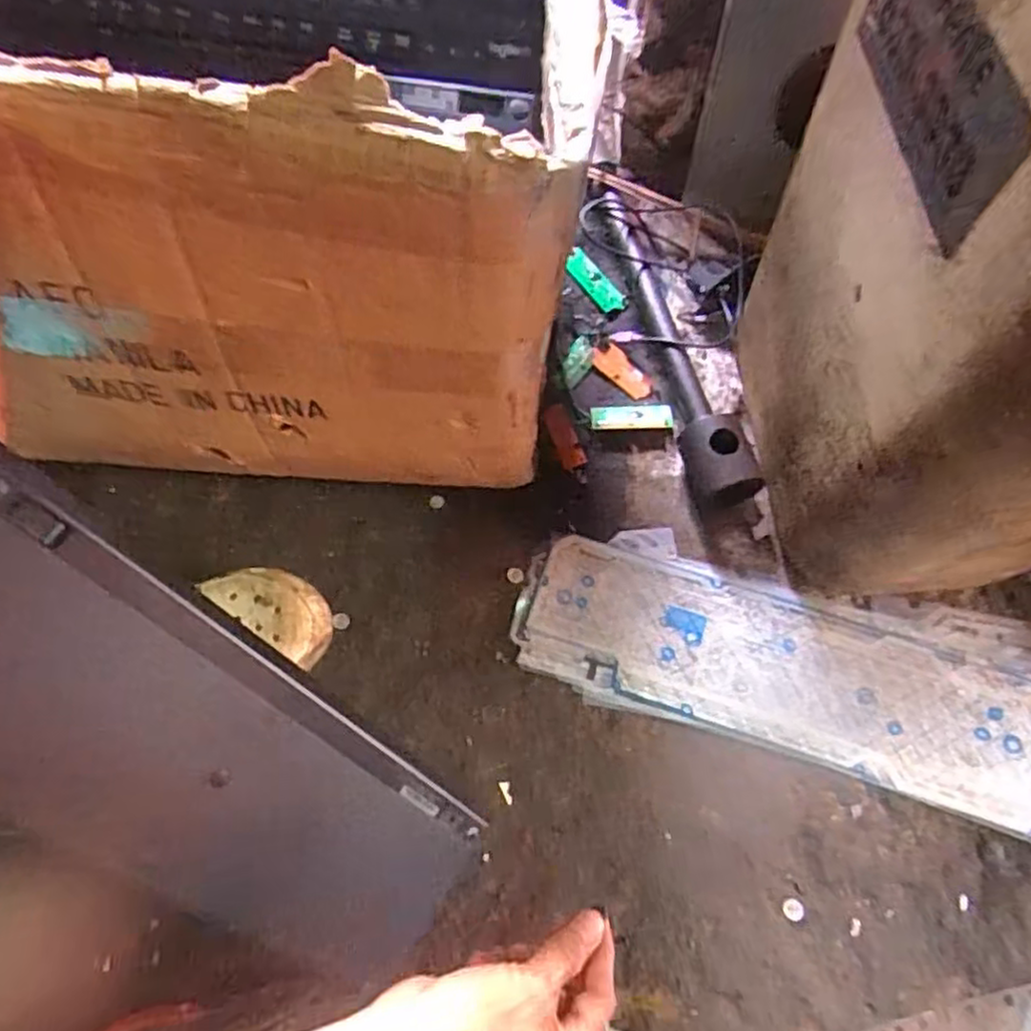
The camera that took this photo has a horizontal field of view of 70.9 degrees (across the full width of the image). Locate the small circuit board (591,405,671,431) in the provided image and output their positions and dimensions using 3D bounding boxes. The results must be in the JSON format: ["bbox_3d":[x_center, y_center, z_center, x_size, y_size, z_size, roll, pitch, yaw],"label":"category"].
[{"bbox_3d":[0.112,-0.095,0.699,0.077,0.006,0.027,1,65,-1],"label":"small circuit board"}]

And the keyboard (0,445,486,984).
[{"bbox_3d":[-0.173,0.151,0.420,0.018,0.405,0.140,8,55,52],"label":"keyboard"}]

